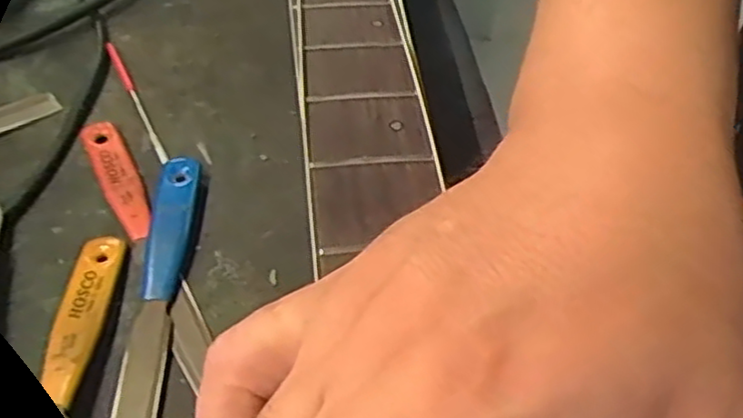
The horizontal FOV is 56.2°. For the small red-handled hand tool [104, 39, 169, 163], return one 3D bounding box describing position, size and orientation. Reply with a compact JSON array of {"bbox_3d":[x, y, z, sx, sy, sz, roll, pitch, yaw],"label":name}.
[{"bbox_3d":[-0.128,-0.060,0.376,0.006,0.009,0.104,-21,50,-19],"label":"small red-handled hand tool"}]

